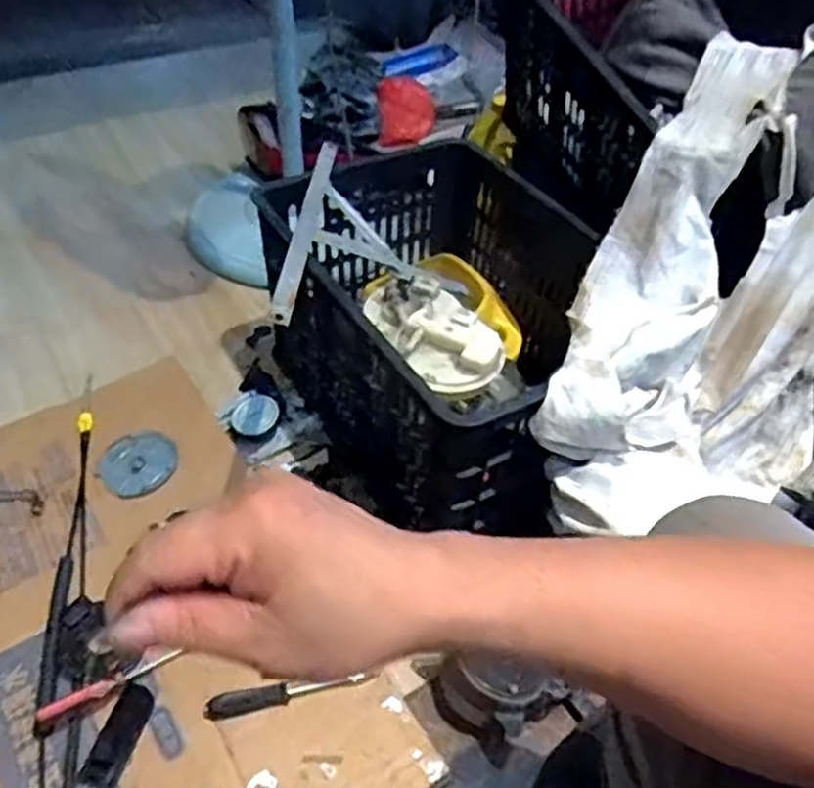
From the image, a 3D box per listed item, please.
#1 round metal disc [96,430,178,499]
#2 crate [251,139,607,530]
[{"bbox_3d":[-0.349,0.088,0.987,0.098,0.008,0.095,-2,44,2],"label":"round metal disc"},{"bbox_3d":[0.046,-0.094,0.996,0.361,0.282,0.549,-21,50,-23],"label":"crate"}]

